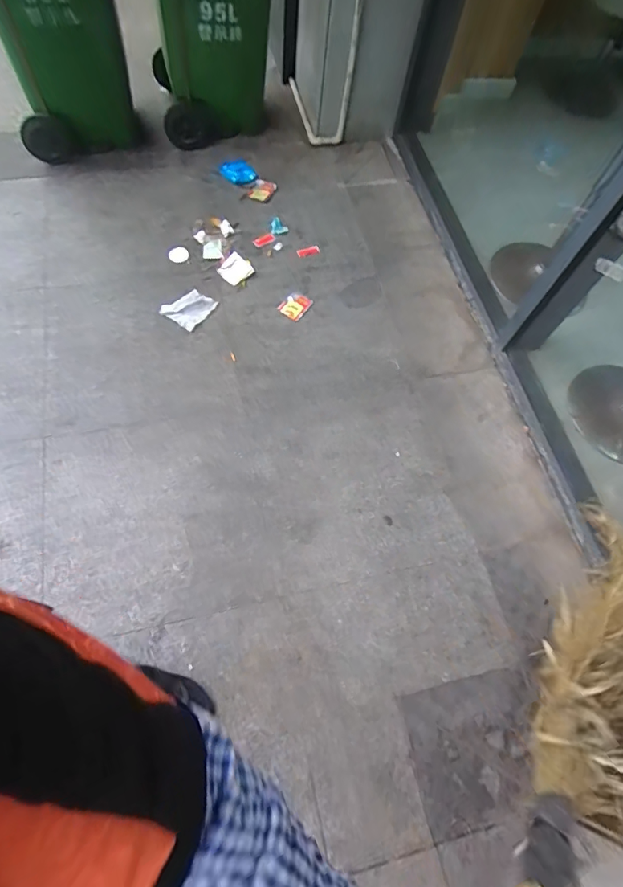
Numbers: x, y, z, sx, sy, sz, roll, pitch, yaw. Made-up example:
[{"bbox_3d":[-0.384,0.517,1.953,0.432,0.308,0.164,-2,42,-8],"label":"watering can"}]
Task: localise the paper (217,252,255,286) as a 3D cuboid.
[{"bbox_3d":[-0.275,-0.628,1.621,0.103,0.029,0.099,-41,75,-17],"label":"paper"}]

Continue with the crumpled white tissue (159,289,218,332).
[{"bbox_3d":[-0.423,-0.468,1.551,0.139,0.037,0.148,32,70,10],"label":"crumpled white tissue"}]

